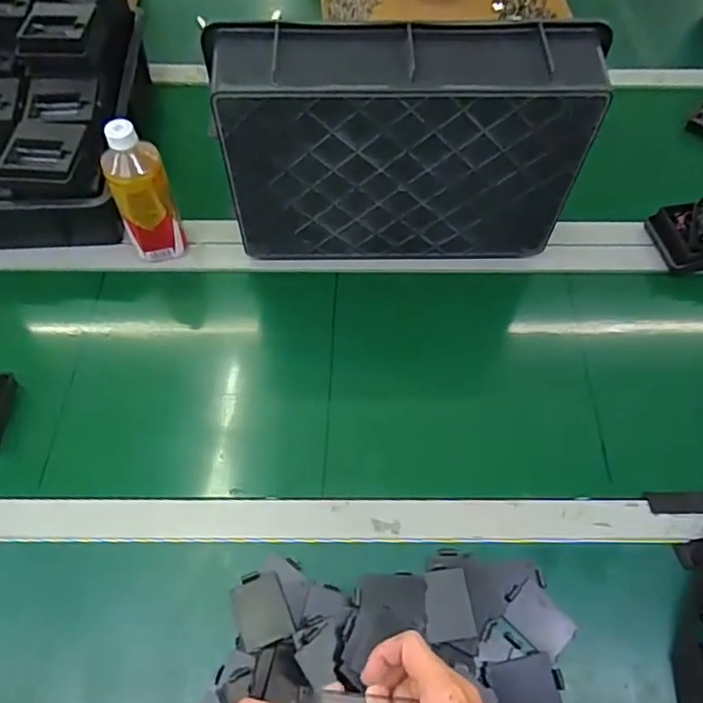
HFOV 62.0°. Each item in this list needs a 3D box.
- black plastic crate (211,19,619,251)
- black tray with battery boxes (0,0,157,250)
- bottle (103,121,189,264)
[{"bbox_3d":[0.055,-0.220,0.674,0.385,0.262,0.100,-1,59,0],"label":"black plastic crate"},{"bbox_3d":[-0.447,-0.331,0.788,0.291,0.156,0.376,-3,59,-2],"label":"black tray with battery boxes"},{"bbox_3d":[-0.247,-0.185,0.696,0.065,0.171,0.051,-24,62,-13],"label":"bottle"}]

